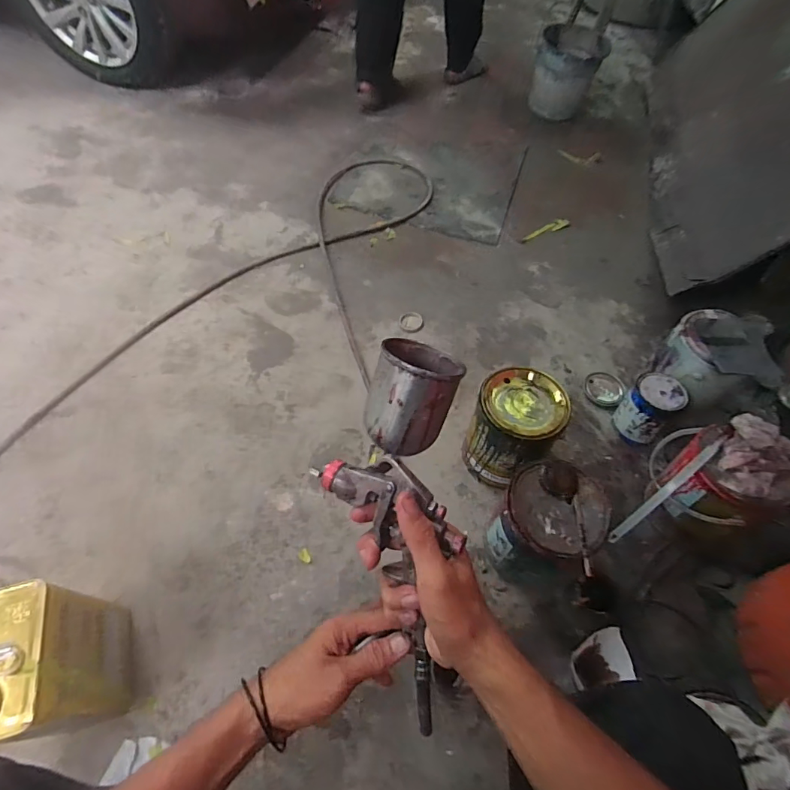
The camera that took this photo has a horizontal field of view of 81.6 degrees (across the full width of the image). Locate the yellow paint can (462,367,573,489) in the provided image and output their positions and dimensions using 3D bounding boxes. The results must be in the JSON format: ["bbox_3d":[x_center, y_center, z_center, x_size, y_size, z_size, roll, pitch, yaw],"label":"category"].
[{"bbox_3d":[0.229,0.069,0.894,0.151,0.188,0.154,1,57,-2],"label":"yellow paint can"}]

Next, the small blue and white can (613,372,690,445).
[{"bbox_3d":[0.545,0.023,0.980,0.103,0.127,0.096,1,57,-2],"label":"small blue and white can"}]

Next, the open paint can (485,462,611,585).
[{"bbox_3d":[0.250,0.231,0.779,0.159,0.175,0.135,15,58,7],"label":"open paint can"}]

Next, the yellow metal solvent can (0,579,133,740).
[{"bbox_3d":[-0.477,0.380,0.643,0.109,0.251,0.166,-12,58,-10],"label":"yellow metal solvent can"}]

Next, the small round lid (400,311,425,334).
[{"bbox_3d":[0.044,-0.190,1.178,0.062,0.007,0.056,31,61,16],"label":"small round lid"}]

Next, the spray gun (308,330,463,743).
[{"bbox_3d":[-0.004,0.128,0.404,0.120,0.079,0.357,1,89,1],"label":"spray gun"}]

